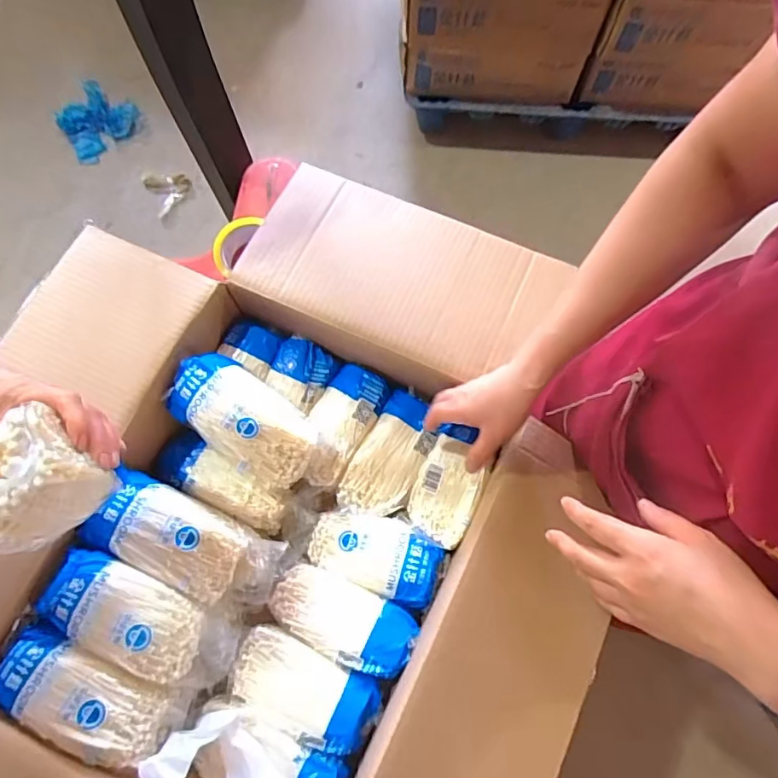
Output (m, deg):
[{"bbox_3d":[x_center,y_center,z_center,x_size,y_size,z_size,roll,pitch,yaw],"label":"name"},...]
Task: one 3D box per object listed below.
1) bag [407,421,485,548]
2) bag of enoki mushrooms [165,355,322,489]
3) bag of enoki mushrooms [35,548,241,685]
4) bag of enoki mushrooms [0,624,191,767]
[{"bbox_3d":[0.069,0.111,0.611,0.070,0.034,0.133,20,71,6],"label":"bag"},{"bbox_3d":[-0.163,0.033,0.587,0.173,0.048,0.099,36,74,11],"label":"bag of enoki mushrooms"},{"bbox_3d":[-0.257,0.235,0.536,0.199,0.070,0.090,27,75,3],"label":"bag of enoki mushrooms"},{"bbox_3d":[-0.291,0.297,0.509,0.173,0.055,0.080,23,72,6],"label":"bag of enoki mushrooms"}]

